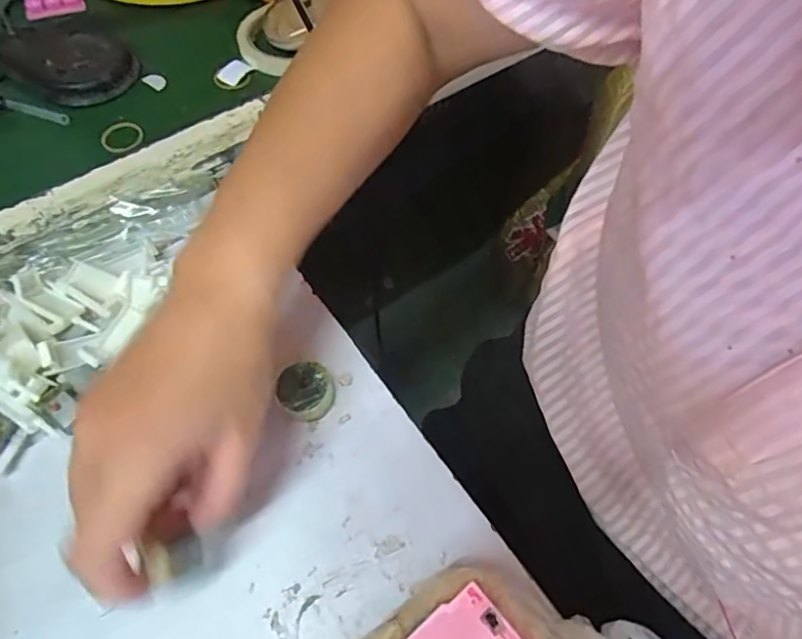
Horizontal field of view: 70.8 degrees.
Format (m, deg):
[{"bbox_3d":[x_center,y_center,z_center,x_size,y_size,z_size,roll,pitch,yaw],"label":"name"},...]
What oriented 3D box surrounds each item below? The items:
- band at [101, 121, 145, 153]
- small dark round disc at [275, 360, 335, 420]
[{"bbox_3d":[-0.216,-0.141,0.437,0.031,0.006,0.027,-20,77,-9],"label":"band"},{"bbox_3d":[-0.055,0.044,0.334,0.032,0.019,0.034,1,61,-1],"label":"small dark round disc"}]

